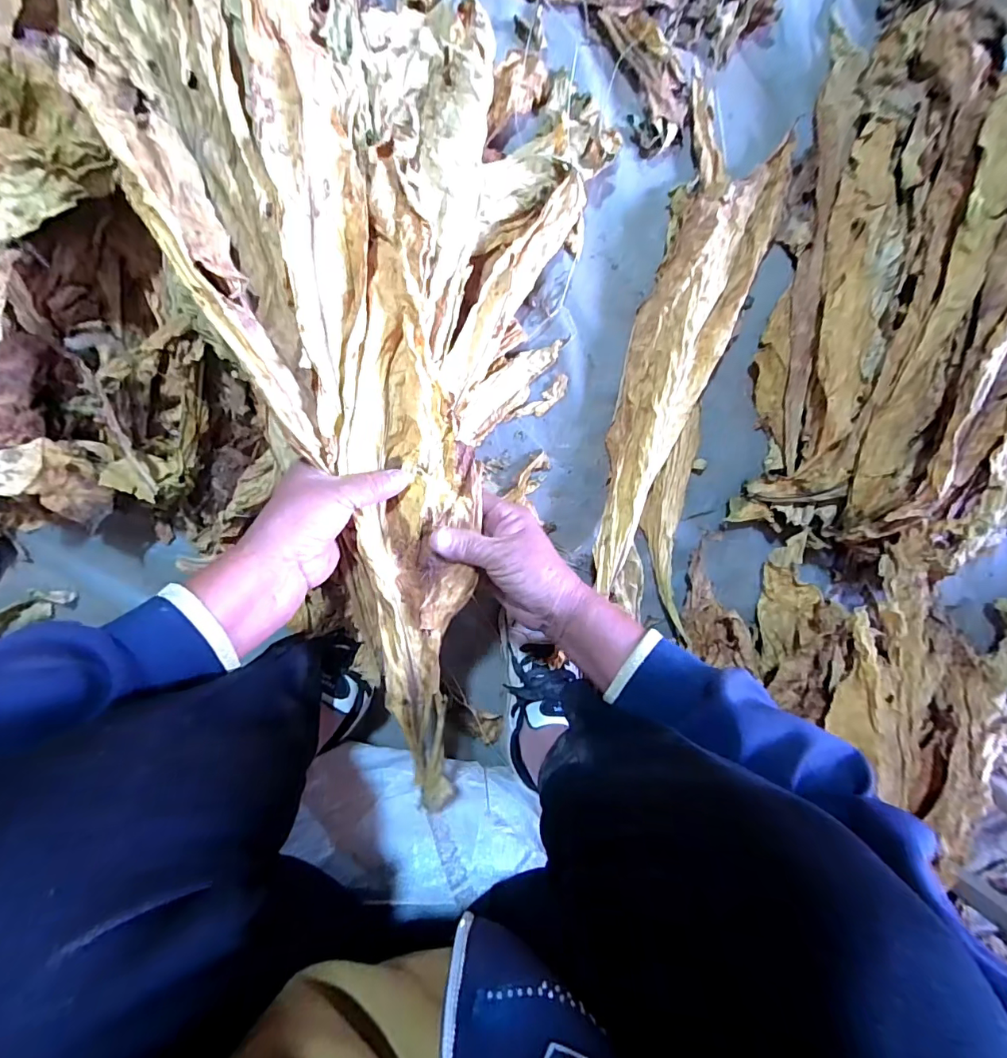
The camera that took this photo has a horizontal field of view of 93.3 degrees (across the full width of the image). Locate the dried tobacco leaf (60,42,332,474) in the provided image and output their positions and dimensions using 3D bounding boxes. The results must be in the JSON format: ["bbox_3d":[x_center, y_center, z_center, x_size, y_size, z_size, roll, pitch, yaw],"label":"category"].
[{"bbox_3d":[-0.194,-0.169,0.319,0.030,0.038,0.273,-27,101,1],"label":"dried tobacco leaf"}]

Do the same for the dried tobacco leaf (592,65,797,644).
[{"bbox_3d":[0.199,-0.166,0.520,0.132,0.050,0.550,9,97,-4],"label":"dried tobacco leaf"}]

